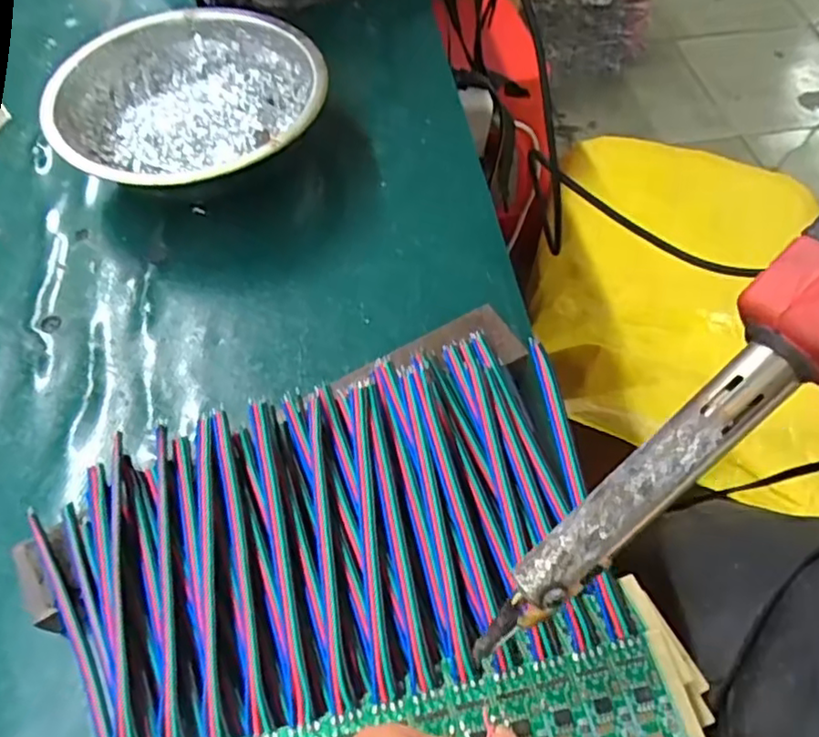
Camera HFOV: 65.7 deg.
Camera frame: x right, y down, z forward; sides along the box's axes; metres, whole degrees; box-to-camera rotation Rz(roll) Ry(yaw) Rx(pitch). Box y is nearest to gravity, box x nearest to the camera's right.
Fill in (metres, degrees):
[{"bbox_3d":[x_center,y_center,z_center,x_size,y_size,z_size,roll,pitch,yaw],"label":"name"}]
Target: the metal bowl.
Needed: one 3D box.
[{"bbox_3d":[-0.109,-0.131,0.322,0.125,0.040,0.125,-1,59,1],"label":"metal bowl"}]

